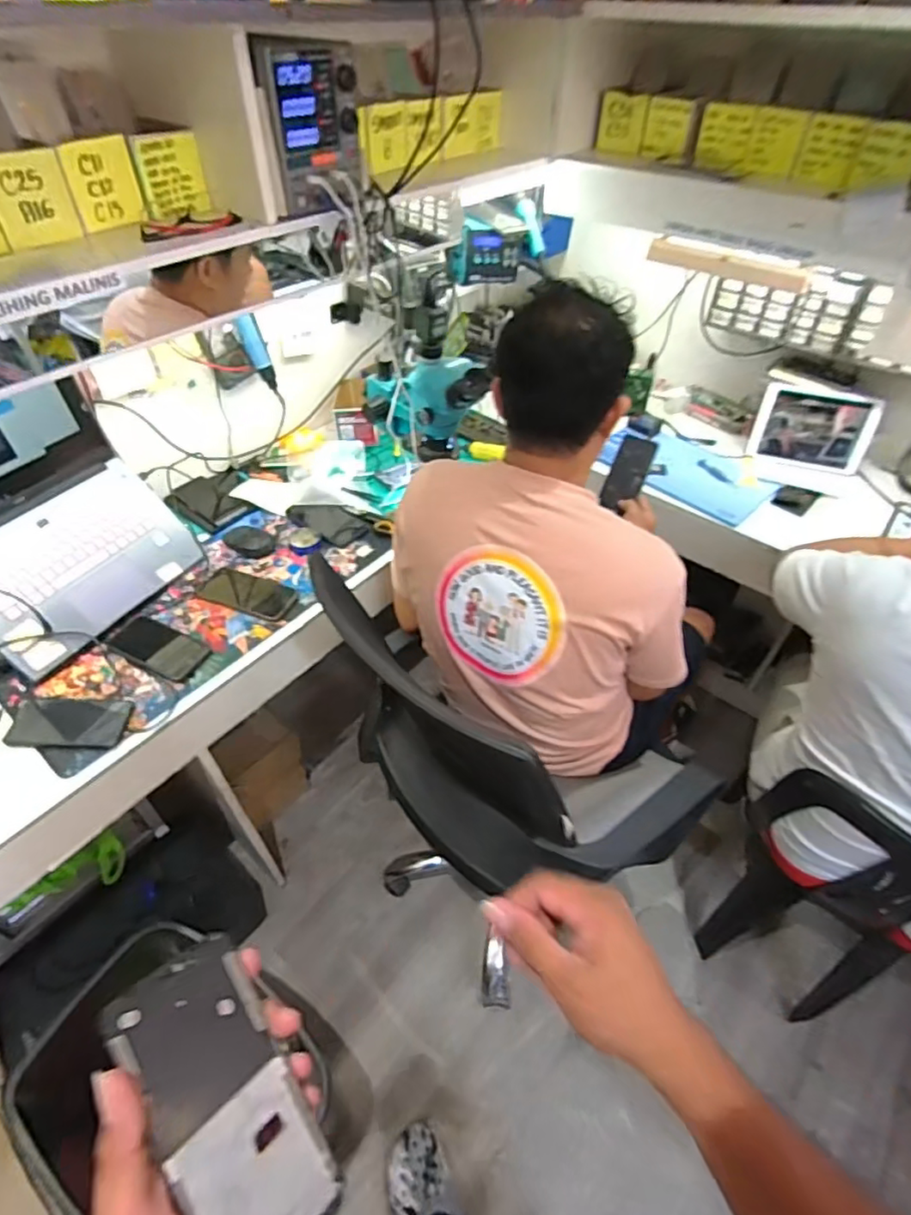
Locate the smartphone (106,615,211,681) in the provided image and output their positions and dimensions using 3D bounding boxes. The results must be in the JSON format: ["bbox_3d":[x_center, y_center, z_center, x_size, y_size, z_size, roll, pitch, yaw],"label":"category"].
[{"bbox_3d":[-0.497,0.065,0.987,0.169,0.009,0.078,21,50,17],"label":"smartphone"}]

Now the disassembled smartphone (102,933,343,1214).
[{"bbox_3d":[-0.122,0.268,0.317,0.068,0.005,0.156,-20,75,-51],"label":"disassembled smartphone"}]

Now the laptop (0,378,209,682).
[{"bbox_3d":[-0.651,-0.141,0.953,0.198,0.344,0.360,25,51,21],"label":"laptop"}]

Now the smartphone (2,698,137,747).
[{"bbox_3d":[-0.582,0.172,0.889,0.181,0.011,0.086,1,47,0],"label":"smartphone"}]

